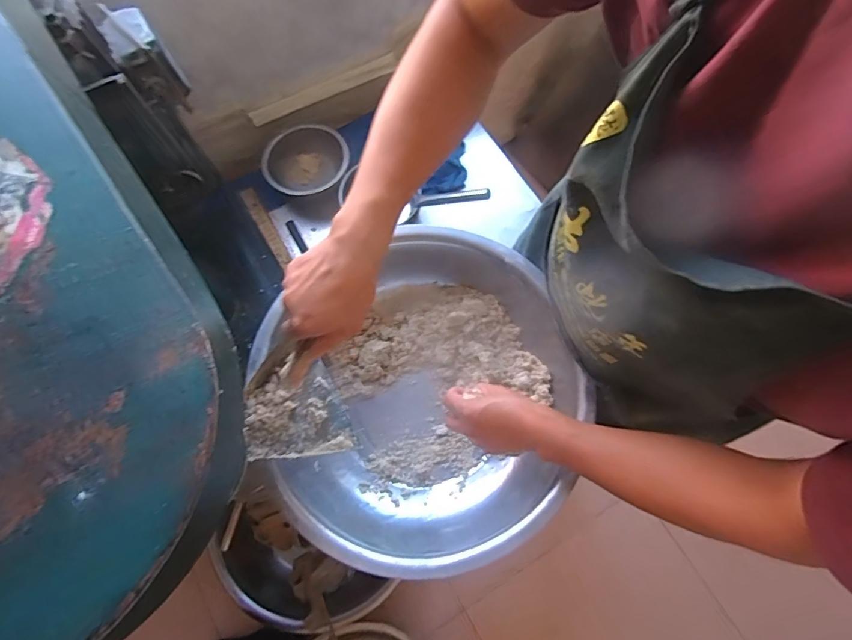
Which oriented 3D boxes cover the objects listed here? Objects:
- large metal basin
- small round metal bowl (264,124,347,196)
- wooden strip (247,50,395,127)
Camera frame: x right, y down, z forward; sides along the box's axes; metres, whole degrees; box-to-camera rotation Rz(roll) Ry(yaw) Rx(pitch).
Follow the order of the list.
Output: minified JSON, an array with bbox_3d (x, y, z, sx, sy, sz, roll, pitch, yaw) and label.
[{"bbox_3d":[0.003,0.114,0.654,0.414,0.131,0.392,0,72,0],"label":"large metal basin"},{"bbox_3d":[-0.265,-0.345,1.042,0.180,0.078,0.175,0,72,0],"label":"small round metal bowl"},{"bbox_3d":[-0.231,-0.526,1.056,0.355,0.041,0.011,-29,59,-10],"label":"wooden strip"}]

